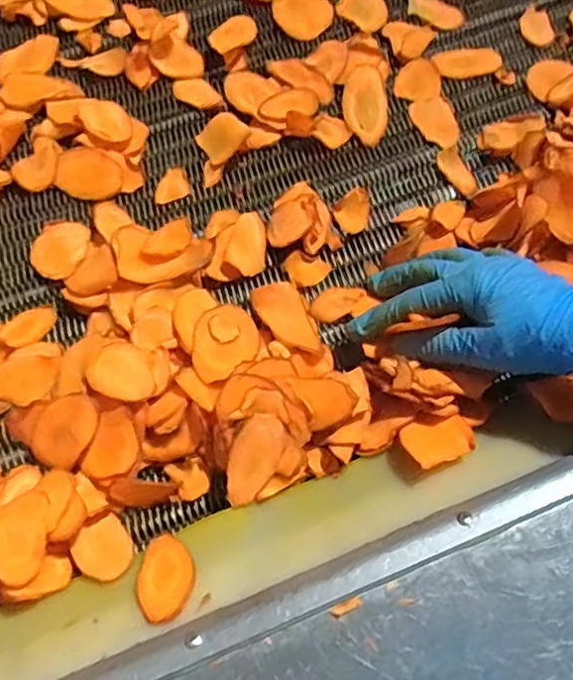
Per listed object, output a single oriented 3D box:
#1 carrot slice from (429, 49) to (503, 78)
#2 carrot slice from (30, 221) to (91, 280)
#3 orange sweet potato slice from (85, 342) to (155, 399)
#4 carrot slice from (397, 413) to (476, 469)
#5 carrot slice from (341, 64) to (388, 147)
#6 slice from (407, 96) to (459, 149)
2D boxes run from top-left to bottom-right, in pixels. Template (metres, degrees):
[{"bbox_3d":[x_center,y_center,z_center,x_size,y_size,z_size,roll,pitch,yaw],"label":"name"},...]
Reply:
[{"bbox_3d":[0.162,-0.248,0.543,0.062,0.007,0.032,-6,66,-2],"label":"carrot slice"},{"bbox_3d":[-0.172,-0.069,0.463,0.043,0.013,0.054,-2,66,0],"label":"carrot slice"},{"bbox_3d":[-0.107,0.021,0.393,0.036,0.008,0.044,-34,66,-28],"label":"orange sweet potato slice"},{"bbox_3d":[0.093,0.061,0.372,0.042,0.006,0.033,-18,43,-11],"label":"carrot slice"},{"bbox_3d":[0.067,-0.203,0.519,0.037,0.009,0.074,0,66,1],"label":"carrot slice"},{"bbox_3d":[0.129,-0.185,0.516,0.034,0.007,0.054,-24,68,-10],"label":"slice"}]

